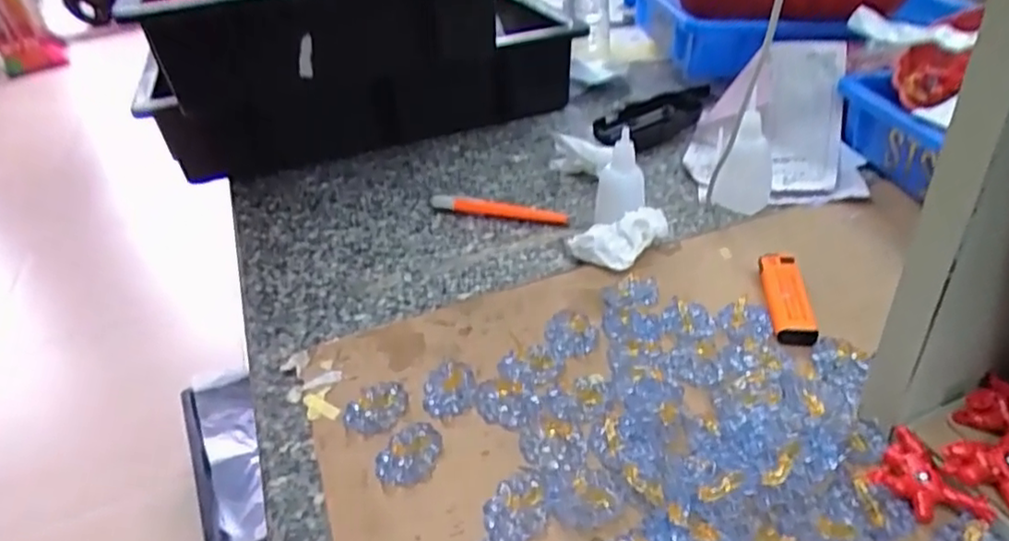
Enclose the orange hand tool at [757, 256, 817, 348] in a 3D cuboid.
[{"bbox_3d":[0.180,0.018,0.419,0.024,0.013,0.081,0,36,11],"label":"orange hand tool"}]

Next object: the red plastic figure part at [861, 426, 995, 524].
[{"bbox_3d":[0.194,0.096,0.295,0.034,0.009,0.045,-32,42,-30],"label":"red plastic figure part"}]

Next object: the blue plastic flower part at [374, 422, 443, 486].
[{"bbox_3d":[-0.049,0.097,0.341,0.028,0.010,0.035,20,44,33],"label":"blue plastic flower part"}]

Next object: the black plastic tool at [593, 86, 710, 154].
[{"bbox_3d":[0.149,-0.148,0.662,0.142,0.031,0.053,-24,39,-21],"label":"black plastic tool"}]

